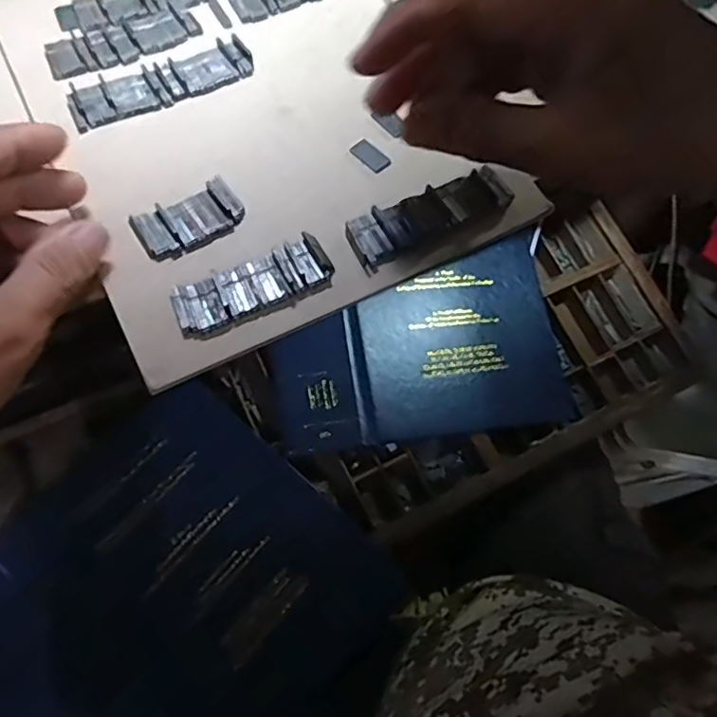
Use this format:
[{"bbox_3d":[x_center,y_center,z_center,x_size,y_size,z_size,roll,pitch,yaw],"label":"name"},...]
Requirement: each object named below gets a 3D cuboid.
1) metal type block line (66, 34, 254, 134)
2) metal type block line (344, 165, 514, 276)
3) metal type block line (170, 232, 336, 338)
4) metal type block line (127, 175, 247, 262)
[{"bbox_3d":[-0.102,-0.145,0.303,0.096,0.006,0.025,-27,69,-15],"label":"metal type block line"},{"bbox_3d":[0.033,-0.069,0.274,0.079,0.011,0.025,-26,69,-15],"label":"metal type block line"},{"bbox_3d":[-0.046,-0.033,0.256,0.070,0.007,0.024,-25,68,-14],"label":"metal type block line"},{"bbox_3d":[-0.078,-0.065,0.268,0.048,0.006,0.028,-32,70,-17],"label":"metal type block line"}]

